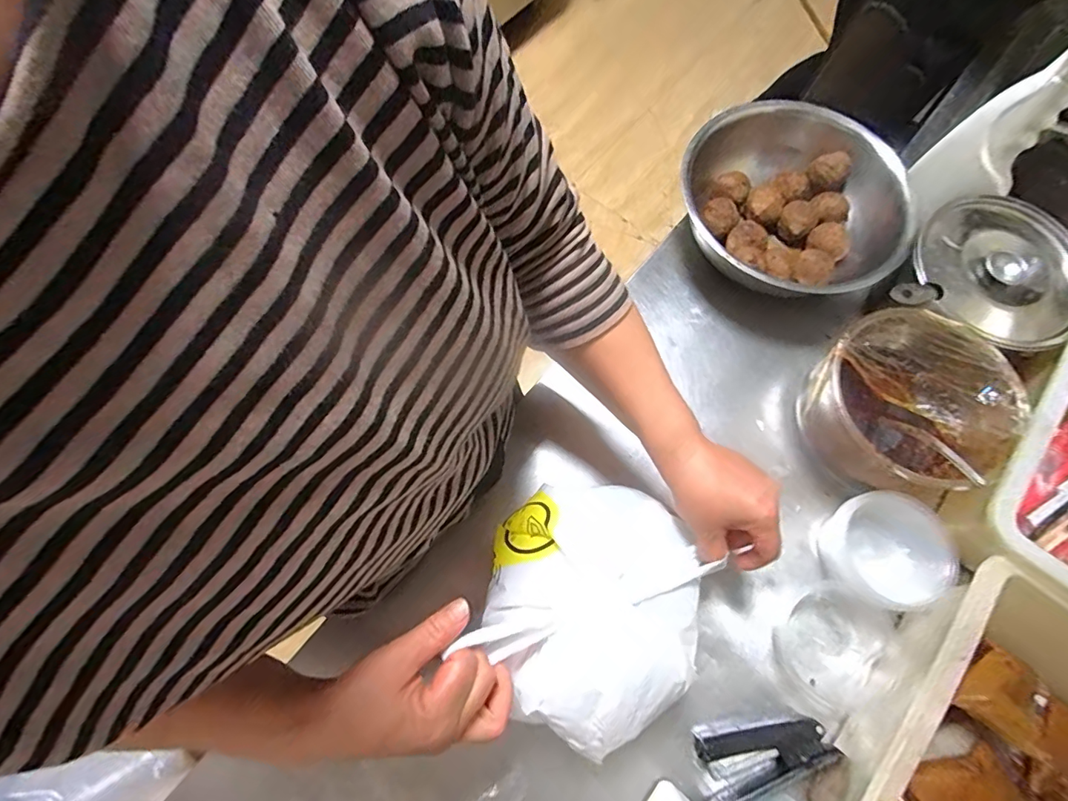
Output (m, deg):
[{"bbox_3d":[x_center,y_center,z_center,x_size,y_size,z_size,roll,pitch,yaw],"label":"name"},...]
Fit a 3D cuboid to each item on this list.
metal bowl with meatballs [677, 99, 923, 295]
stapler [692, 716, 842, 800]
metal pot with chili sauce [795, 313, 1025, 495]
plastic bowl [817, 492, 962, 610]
[{"bbox_3d":[0.305,-0.242,0.601,0.266,0.073,0.246,0,70,-1],"label":"metal bowl with meatballs"},{"bbox_3d":[0.198,0.310,0.437,0.112,0.036,0.058,-19,71,-8],"label":"stapler"},{"bbox_3d":[0.370,0.006,0.503,0.160,0.089,0.166,0,70,-1],"label":"metal pot with chili sauce"},{"bbox_3d":[0.335,0.143,0.479,0.095,0.059,0.099,0,70,-1],"label":"plastic bowl"}]

